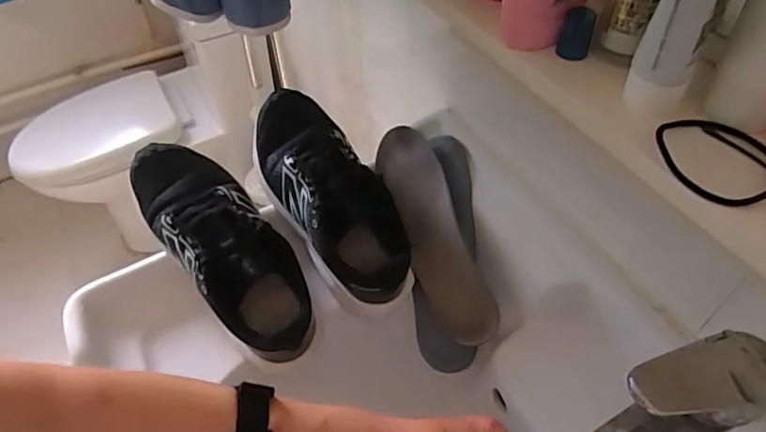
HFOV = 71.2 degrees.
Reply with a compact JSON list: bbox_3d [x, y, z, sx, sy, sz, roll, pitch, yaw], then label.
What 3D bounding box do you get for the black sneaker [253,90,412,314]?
[{"bbox_3d":[-0.064,-0.024,0.571,0.095,0.102,0.265,-28,71,-17],"label":"black sneaker"}]

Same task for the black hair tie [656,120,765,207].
[{"bbox_3d":[0.173,-0.029,0.272,0.054,0.007,0.059,-7,51,-2],"label":"black hair tie"}]

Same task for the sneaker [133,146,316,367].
[{"bbox_3d":[-0.157,0.030,0.532,0.087,0.093,0.254,-37,77,-23],"label":"sneaker"}]

